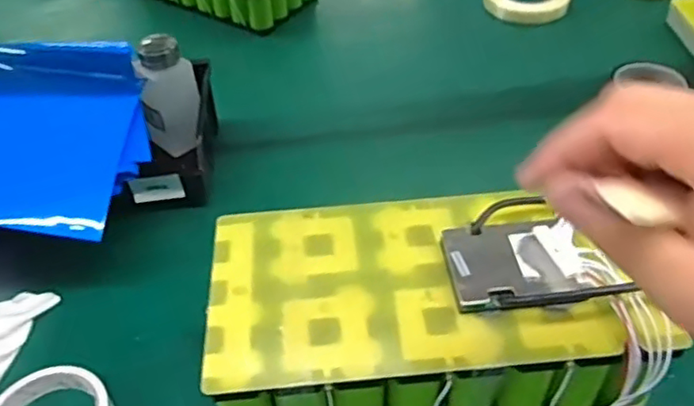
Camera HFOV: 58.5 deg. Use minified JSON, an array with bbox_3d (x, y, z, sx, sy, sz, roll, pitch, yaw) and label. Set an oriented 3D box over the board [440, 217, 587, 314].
[{"bbox_3d":[0.104,0.039,0.390,0.080,0.012,0.061,-4,44,-1],"label":"board"}]

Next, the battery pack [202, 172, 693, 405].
[{"bbox_3d":[0.050,0.094,0.438,0.265,0.142,0.146,-4,44,-1],"label":"battery pack"}]

